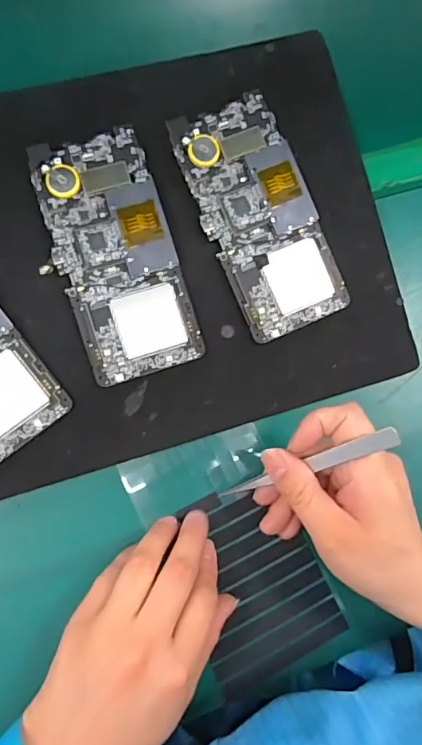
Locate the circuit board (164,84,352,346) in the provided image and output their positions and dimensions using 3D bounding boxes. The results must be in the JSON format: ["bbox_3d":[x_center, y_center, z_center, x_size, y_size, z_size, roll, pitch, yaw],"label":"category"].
[{"bbox_3d":[0.033,-0.102,0.322,0.073,0.005,0.151,-25,94,-5],"label":"circuit board"}]

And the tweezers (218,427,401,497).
[{"bbox_3d":[0.054,0.058,0.290,0.012,0.125,0.011,-29,89,-50],"label":"tweezers"}]

